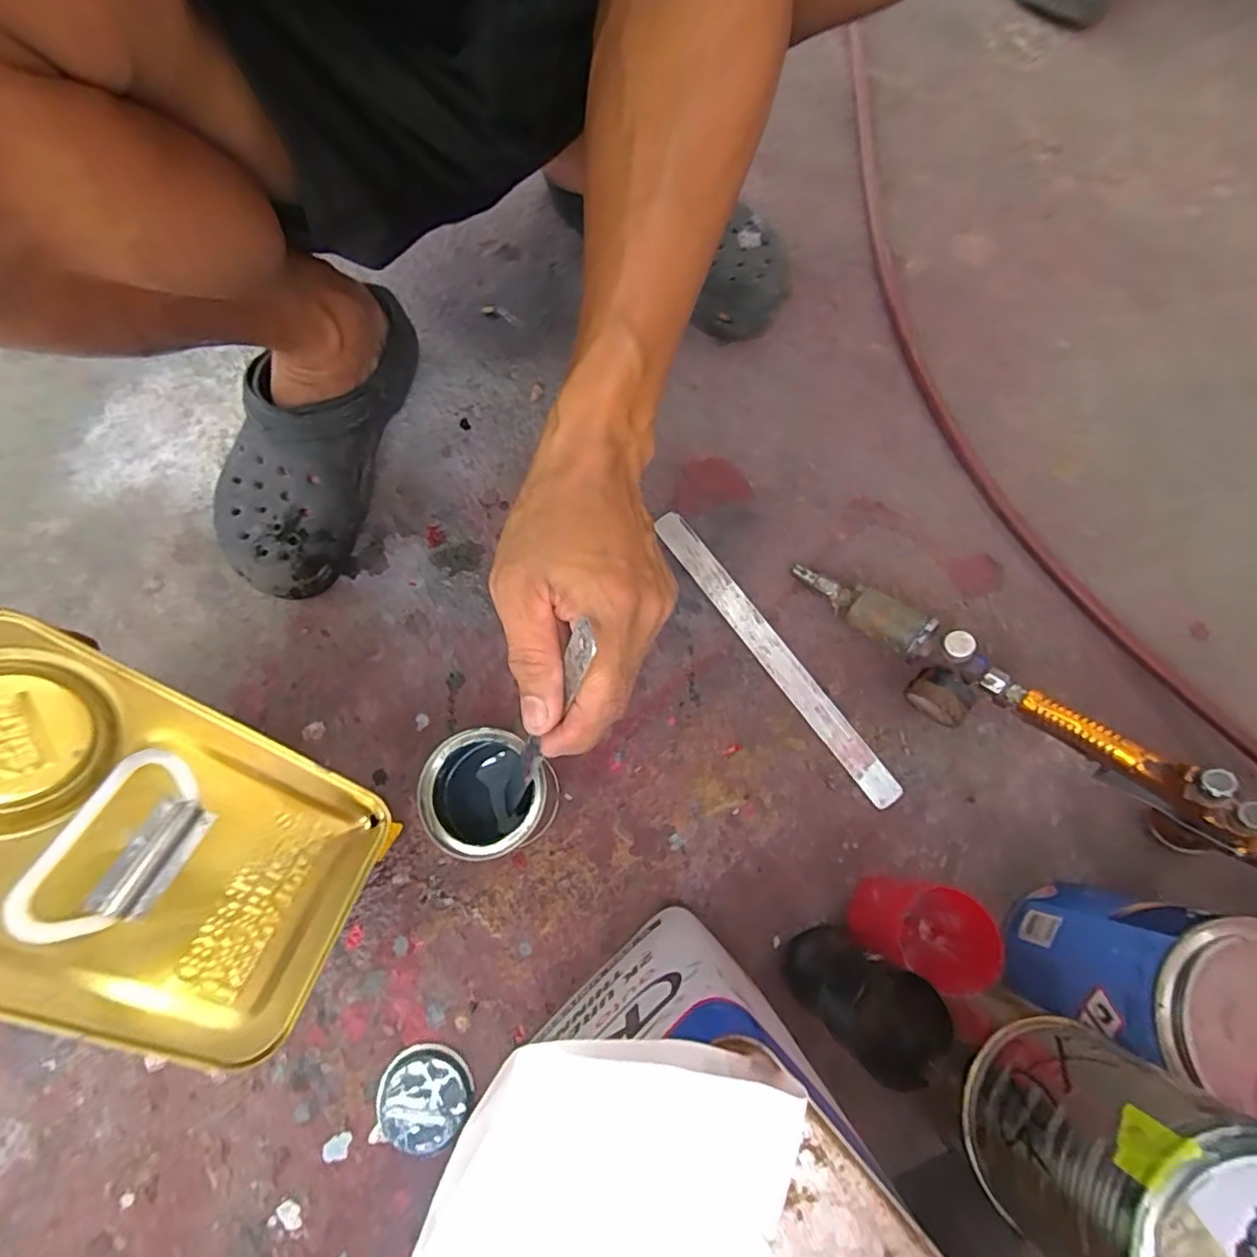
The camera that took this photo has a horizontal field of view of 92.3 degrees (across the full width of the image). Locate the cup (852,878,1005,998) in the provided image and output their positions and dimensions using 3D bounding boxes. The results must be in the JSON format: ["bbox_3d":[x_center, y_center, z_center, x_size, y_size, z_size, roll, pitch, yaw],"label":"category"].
[{"bbox_3d":[0.185,0.191,0.382,0.053,0.104,0.056,0,76,-1],"label":"cup"}]

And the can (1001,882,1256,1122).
[{"bbox_3d":[0.307,0.204,0.359,0.104,0.133,0.083,6,76,1],"label":"can"}]

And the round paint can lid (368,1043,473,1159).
[{"bbox_3d":[-0.134,0.309,0.394,0.059,0.015,0.058,0,76,-1],"label":"round paint can lid"}]

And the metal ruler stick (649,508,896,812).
[{"bbox_3d":[0.114,0.018,0.479,0.026,0.004,0.279,-35,79,-9],"label":"metal ruler stick"}]

